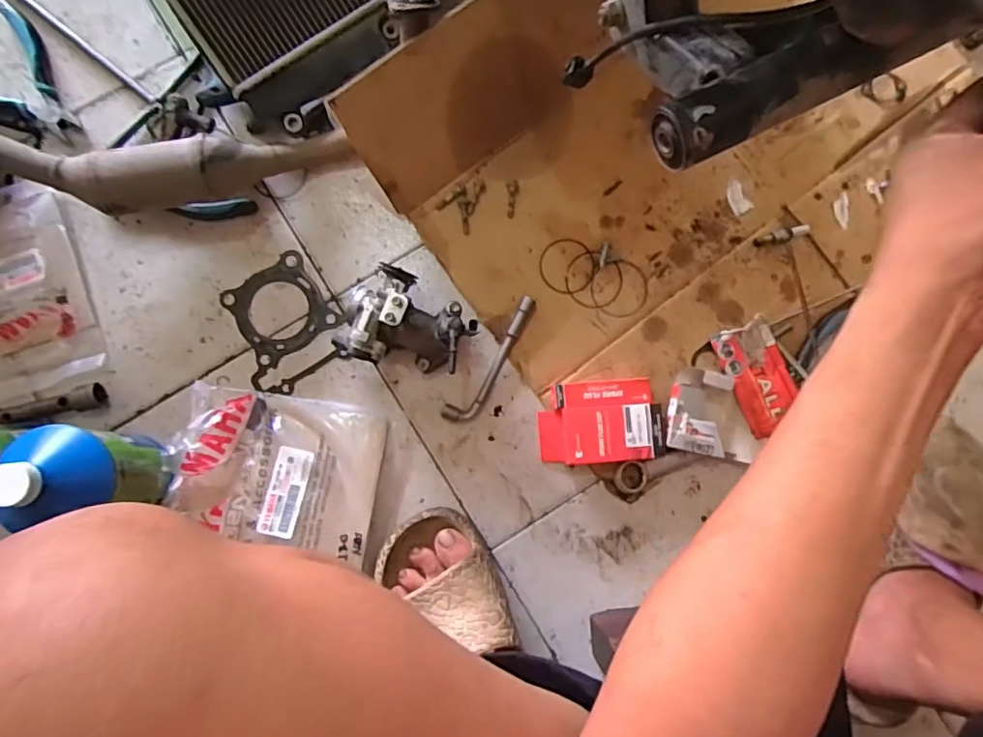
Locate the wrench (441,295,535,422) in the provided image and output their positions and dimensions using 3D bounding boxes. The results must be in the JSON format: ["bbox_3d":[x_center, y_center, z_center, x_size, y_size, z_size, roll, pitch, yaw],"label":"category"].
[{"bbox_3d":[0.001,-0.008,0.587,0.030,0.017,0.143,33,86,0],"label":"wrench"}]

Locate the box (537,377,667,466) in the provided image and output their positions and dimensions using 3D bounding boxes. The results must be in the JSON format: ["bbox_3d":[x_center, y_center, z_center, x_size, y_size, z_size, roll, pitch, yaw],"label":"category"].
[{"bbox_3d":[0.105,0.052,0.582,0.113,0.032,0.077,-5,87,-3],"label":"box"}]

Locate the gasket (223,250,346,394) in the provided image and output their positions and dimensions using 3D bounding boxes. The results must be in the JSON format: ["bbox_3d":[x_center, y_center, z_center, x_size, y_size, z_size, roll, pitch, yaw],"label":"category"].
[{"bbox_3d":[-0.207,-0.045,0.593,0.105,0.004,0.117,-34,88,-4],"label":"gasket"}]

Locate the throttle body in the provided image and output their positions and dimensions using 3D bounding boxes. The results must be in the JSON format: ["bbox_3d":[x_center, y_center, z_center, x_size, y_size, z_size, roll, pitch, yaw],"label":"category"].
[{"bbox_3d":[-0.075,-0.043,0.556,0.120,0.089,0.094,16,86,-1],"label":"throttle body"}]

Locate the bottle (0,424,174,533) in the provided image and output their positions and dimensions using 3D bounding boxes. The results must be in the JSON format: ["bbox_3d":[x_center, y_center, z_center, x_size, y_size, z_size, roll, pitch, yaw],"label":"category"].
[{"bbox_3d":[-0.329,0.084,0.492,0.076,0.173,0.075,-7,87,-3],"label":"bottle"}]

